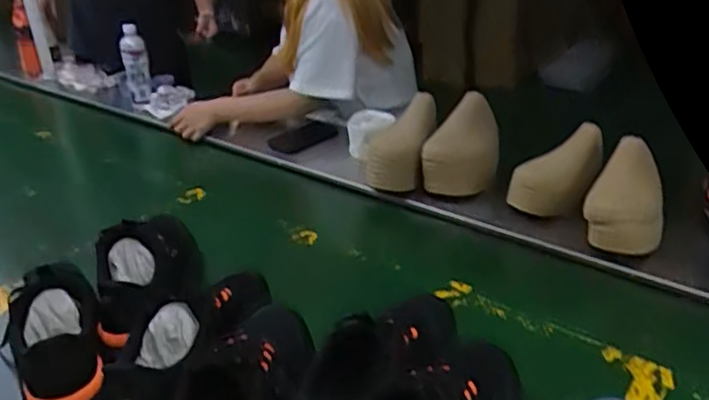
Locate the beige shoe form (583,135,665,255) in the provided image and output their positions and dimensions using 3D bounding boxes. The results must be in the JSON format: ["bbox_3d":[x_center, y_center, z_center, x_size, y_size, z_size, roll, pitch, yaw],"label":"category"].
[{"bbox_3d":[0.435,0.004,1.001,0.110,0.142,0.188,12,30,26],"label":"beige shoe form"}]

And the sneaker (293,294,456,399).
[{"bbox_3d":[0.046,0.188,0.741,0.113,0.133,0.320,18,33,34],"label":"sneaker"}]

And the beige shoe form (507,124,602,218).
[{"bbox_3d":[0.358,-0.041,1.106,0.178,0.143,0.059,-14,29,-21],"label":"beige shoe form"}]

